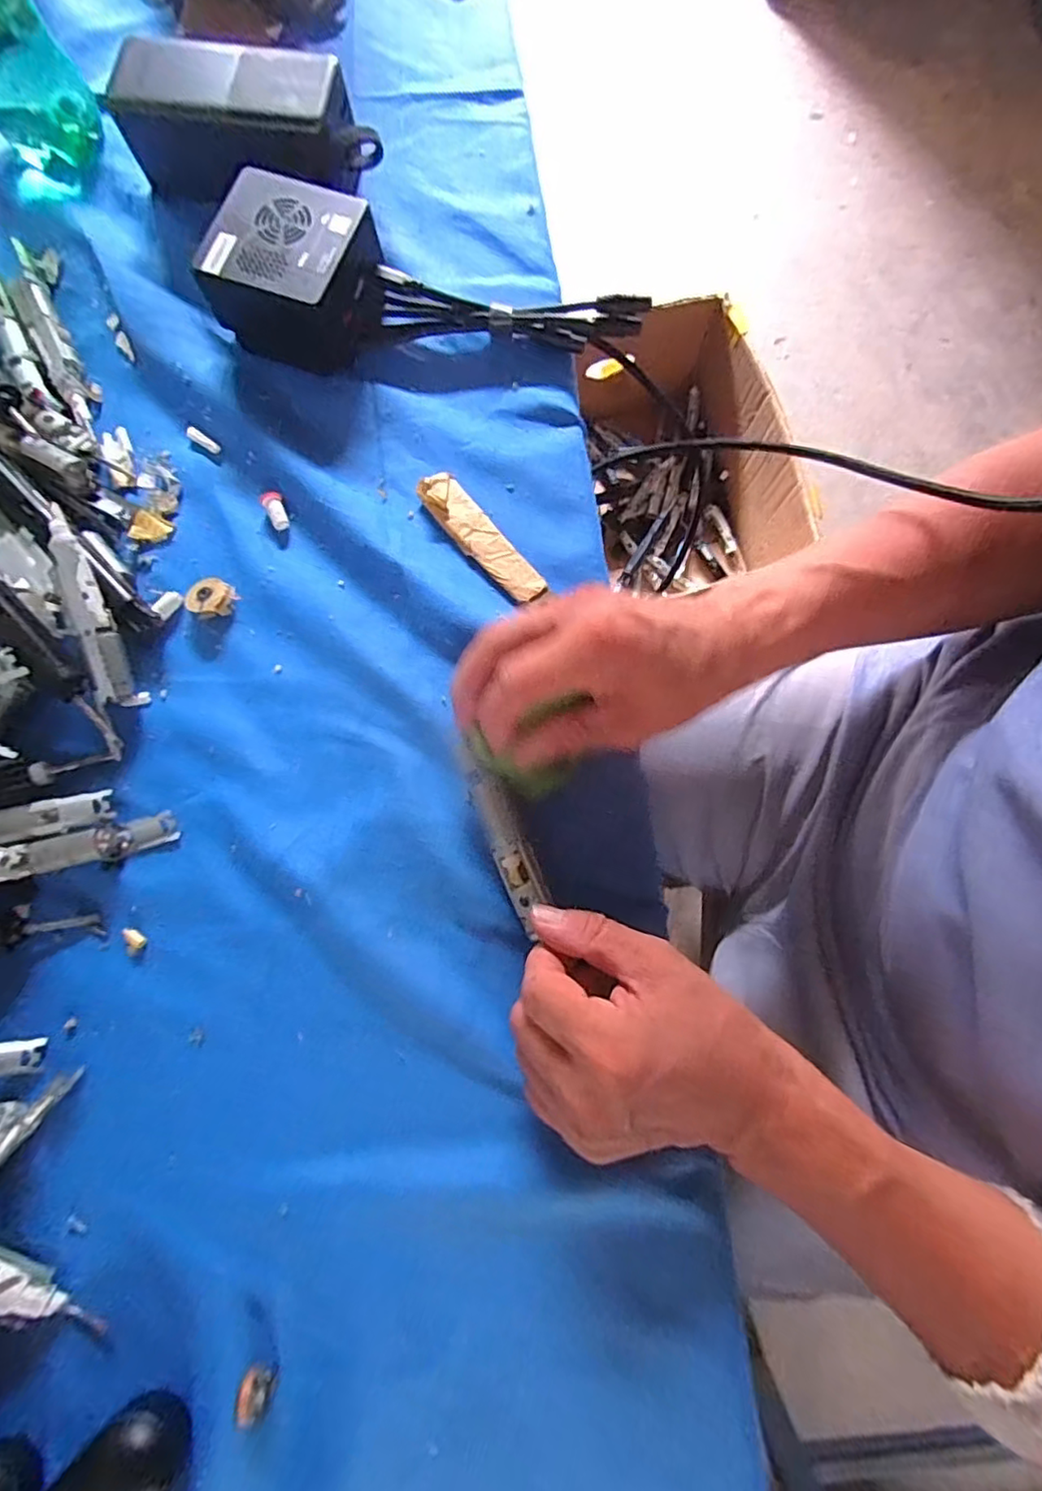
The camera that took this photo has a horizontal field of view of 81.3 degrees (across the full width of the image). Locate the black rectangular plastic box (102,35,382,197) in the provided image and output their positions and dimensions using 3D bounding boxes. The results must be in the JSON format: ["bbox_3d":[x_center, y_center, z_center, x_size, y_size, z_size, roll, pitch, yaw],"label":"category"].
[{"bbox_3d":[-0.159,-0.365,0.359,0.152,0.049,0.057,4,80,1],"label":"black rectangular plastic box"}]

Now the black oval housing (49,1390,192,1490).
[{"bbox_3d":[-0.170,0.306,0.247,0.035,0.018,0.073,44,83,8],"label":"black oval housing"}]

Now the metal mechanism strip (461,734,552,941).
[{"bbox_3d":[-0.009,0.041,0.291,0.017,0.007,0.095,-22,82,-3],"label":"metal mechanism strip"}]

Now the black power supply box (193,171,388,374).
[{"bbox_3d":[-0.124,-0.263,0.341,0.086,0.047,0.075,17,80,4],"label":"black power supply box"}]

